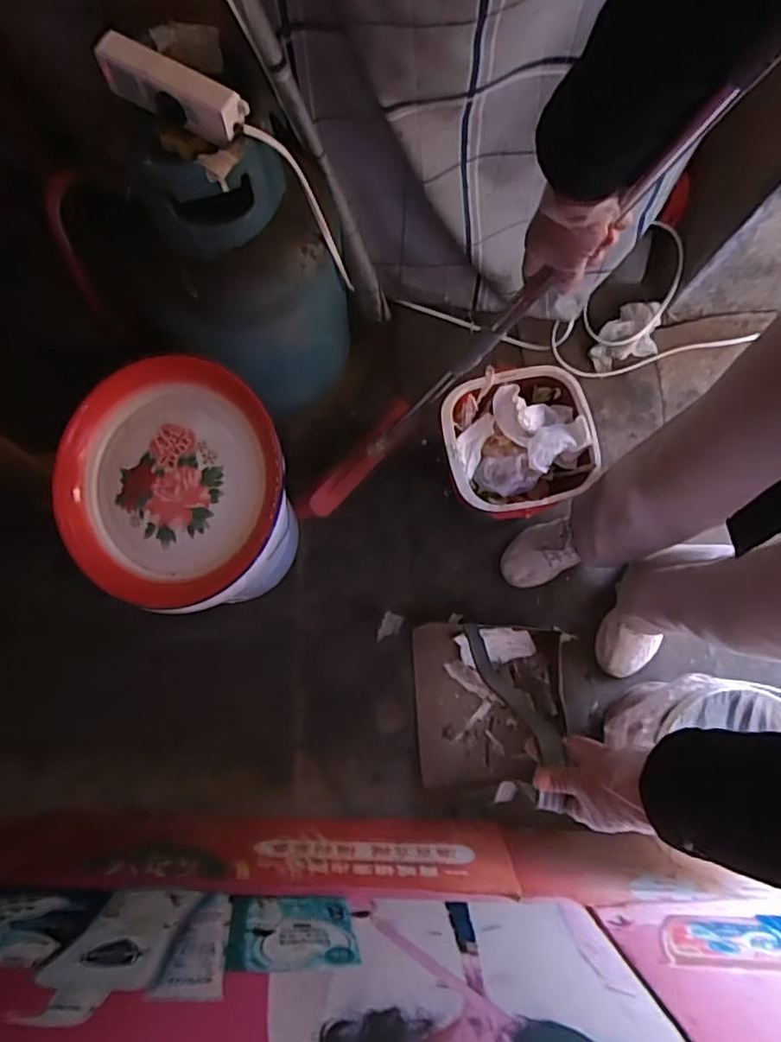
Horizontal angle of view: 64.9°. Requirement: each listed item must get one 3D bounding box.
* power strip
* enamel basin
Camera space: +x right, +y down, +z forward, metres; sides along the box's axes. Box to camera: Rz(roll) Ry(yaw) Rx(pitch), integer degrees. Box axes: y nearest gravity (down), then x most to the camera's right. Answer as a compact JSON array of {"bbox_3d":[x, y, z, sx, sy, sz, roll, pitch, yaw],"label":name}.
[{"bbox_3d":[-0.224,-0.444,0.634,0.154,0.049,0.033,25,79,3],"label":"power strip"},{"bbox_3d":[-0.311,-0.051,0.879,0.348,0.080,0.348,0,87,5],"label":"enamel basin"}]

